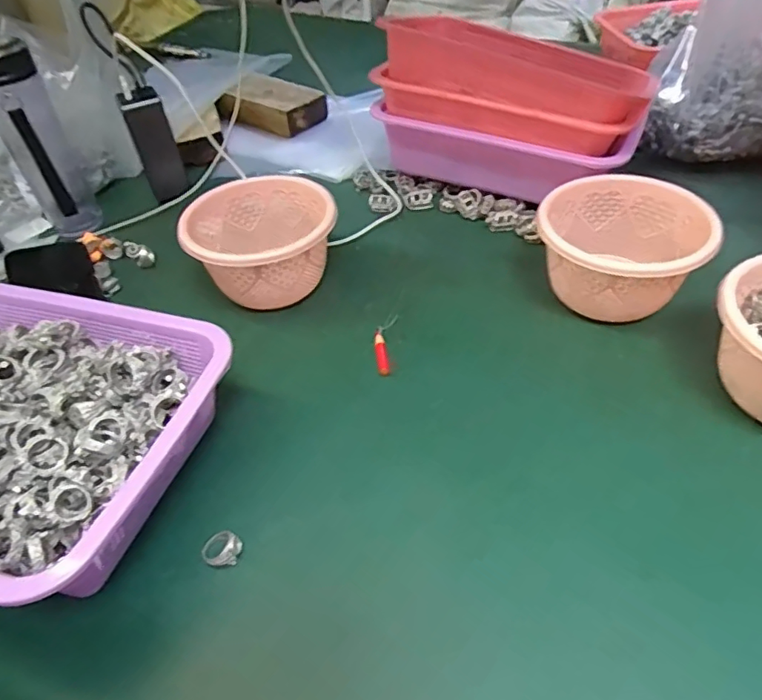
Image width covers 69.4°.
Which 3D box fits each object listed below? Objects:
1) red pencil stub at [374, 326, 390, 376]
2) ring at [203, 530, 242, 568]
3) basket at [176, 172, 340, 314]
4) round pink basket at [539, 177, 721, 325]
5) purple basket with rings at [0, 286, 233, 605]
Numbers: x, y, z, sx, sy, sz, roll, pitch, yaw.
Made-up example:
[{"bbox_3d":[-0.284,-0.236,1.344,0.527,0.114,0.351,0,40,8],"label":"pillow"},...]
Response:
[{"bbox_3d":[0.000,0.001,0.509,0.012,0.010,0.060,-5,48,-3],"label":"red pencil stub"},{"bbox_3d":[-0.109,0.136,0.377,0.025,0.008,0.023,-1,48,1],"label":"ring"},{"bbox_3d":[-0.120,-0.104,0.565,0.143,0.089,0.136,-3,46,3],"label":"basket"},{"bbox_3d":[0.226,-0.088,0.526,0.130,0.101,0.139,-3,46,3],"label":"round pink basket"},{"bbox_3d":[-0.277,0.055,0.415,0.310,0.072,0.228,10,48,16],"label":"purple basket with rings"}]

